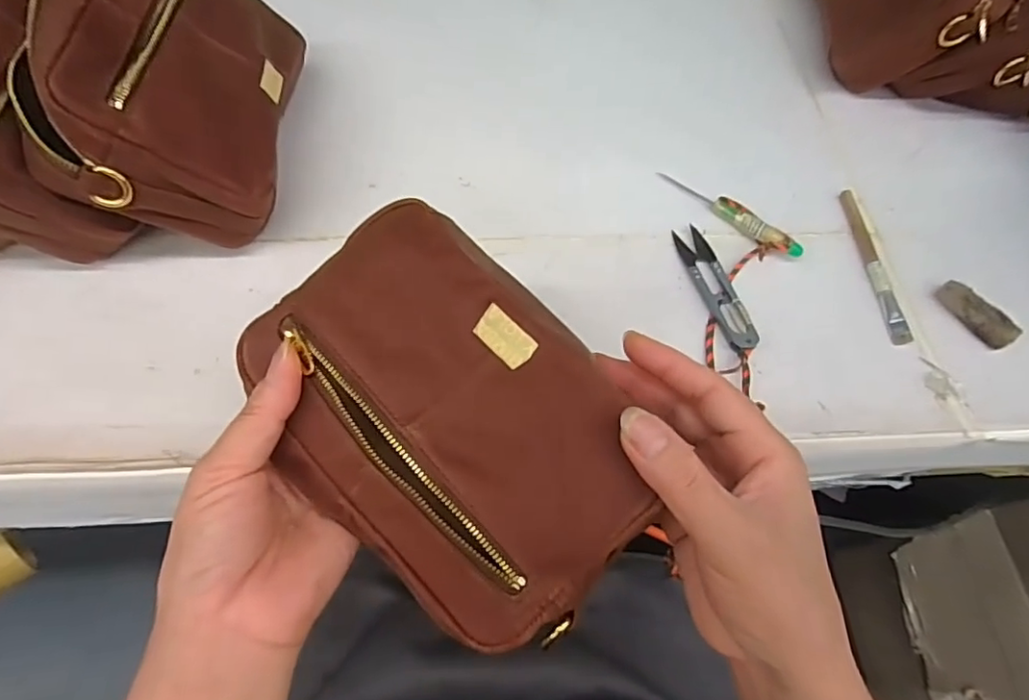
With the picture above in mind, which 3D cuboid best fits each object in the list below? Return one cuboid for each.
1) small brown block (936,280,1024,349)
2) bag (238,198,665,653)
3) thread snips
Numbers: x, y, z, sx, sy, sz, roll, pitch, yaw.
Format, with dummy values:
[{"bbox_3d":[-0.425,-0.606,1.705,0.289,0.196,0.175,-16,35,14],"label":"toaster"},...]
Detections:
[{"bbox_3d":[0.308,-0.025,0.386,0.020,0.010,0.053,-32,69,-18],"label":"small brown block"},{"bbox_3d":[-0.030,0.026,0.248,0.181,0.021,0.125,43,85,10],"label":"bag"},{"bbox_3d":[0.135,-0.044,0.385,0.023,0.013,0.101,-12,64,-9],"label":"thread snips"}]

